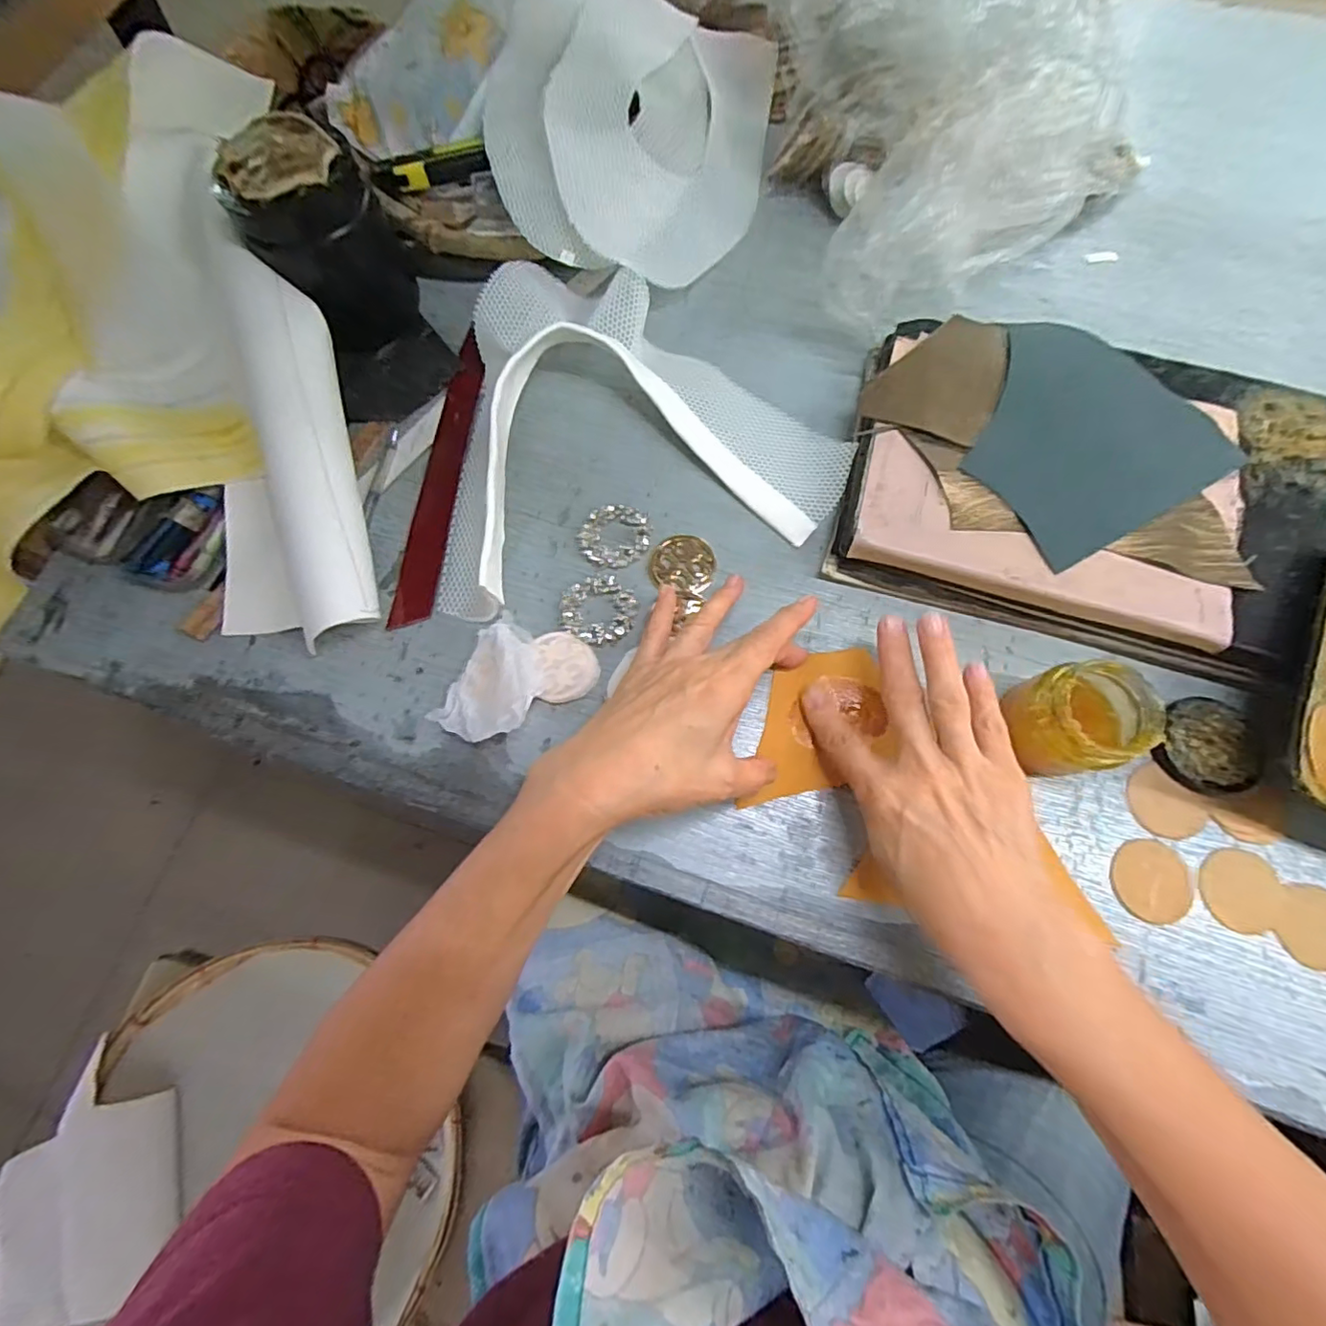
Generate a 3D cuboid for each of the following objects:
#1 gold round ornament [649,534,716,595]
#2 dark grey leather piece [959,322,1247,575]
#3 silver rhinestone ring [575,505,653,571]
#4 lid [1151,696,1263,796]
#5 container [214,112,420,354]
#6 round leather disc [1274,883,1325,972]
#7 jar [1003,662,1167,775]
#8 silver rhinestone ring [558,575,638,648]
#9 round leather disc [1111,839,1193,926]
[{"bbox_3d":[0.014,-0.069,0.409,0.044,0.006,0.040,-1,72,2],"label":"gold round ornament"},{"bbox_3d":[0.266,-0.152,0.383,0.147,0.010,0.152,-32,74,-8],"label":"dark grey leather piece"},{"bbox_3d":[-0.034,-0.089,0.412,0.052,0.008,0.044,-20,82,-5],"label":"silver rhinestone ring"},{"bbox_3d":[0.331,0.050,0.358,0.055,0.014,0.058,-1,72,2],"label":"lid"},{"bbox_3d":[-0.235,-0.299,0.419,0.092,0.117,0.078,-30,73,-8],"label":"container"},{"bbox_3d":[0.373,0.151,0.334,0.039,0.004,0.045,27,75,10],"label":"round leather disc"},{"bbox_3d":[0.238,0.033,0.341,0.058,0.064,0.055,-1,72,2],"label":"jar"},{"bbox_3d":[-0.044,-0.036,0.399,0.051,0.008,0.047,0,75,1],"label":"silver rhinestone ring"},{"bbox_3d":[0.286,0.127,0.341,0.044,0.004,0.045,-1,72,2],"label":"round leather disc"}]

